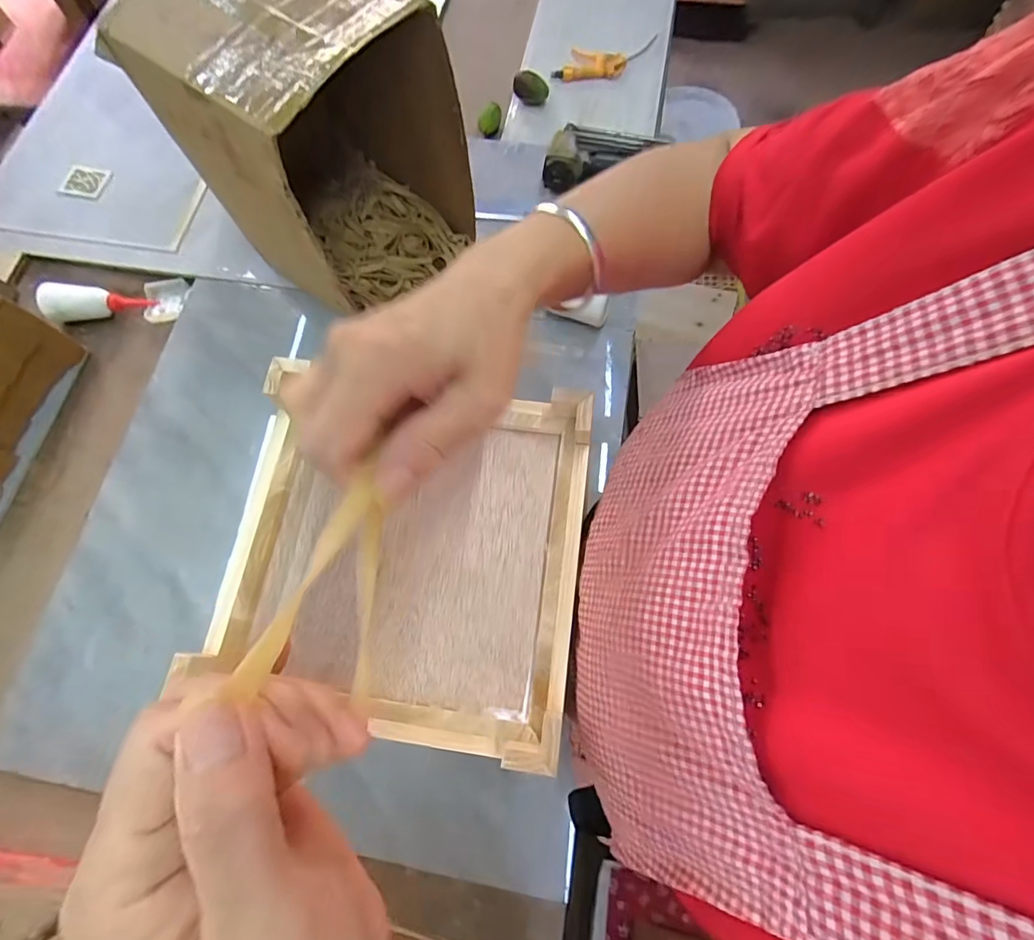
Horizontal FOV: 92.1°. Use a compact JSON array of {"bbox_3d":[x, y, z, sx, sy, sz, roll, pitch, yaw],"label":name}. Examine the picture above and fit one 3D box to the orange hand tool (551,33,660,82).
[{"bbox_3d":[0.178,-0.858,1.046,0.213,0.053,0.046,-2,71,14],"label":"orange hand tool"}]

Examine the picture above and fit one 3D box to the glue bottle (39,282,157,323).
[{"bbox_3d":[-0.749,-0.303,0.894,0.172,0.049,0.052,-7,70,-21],"label":"glue bottle"}]

